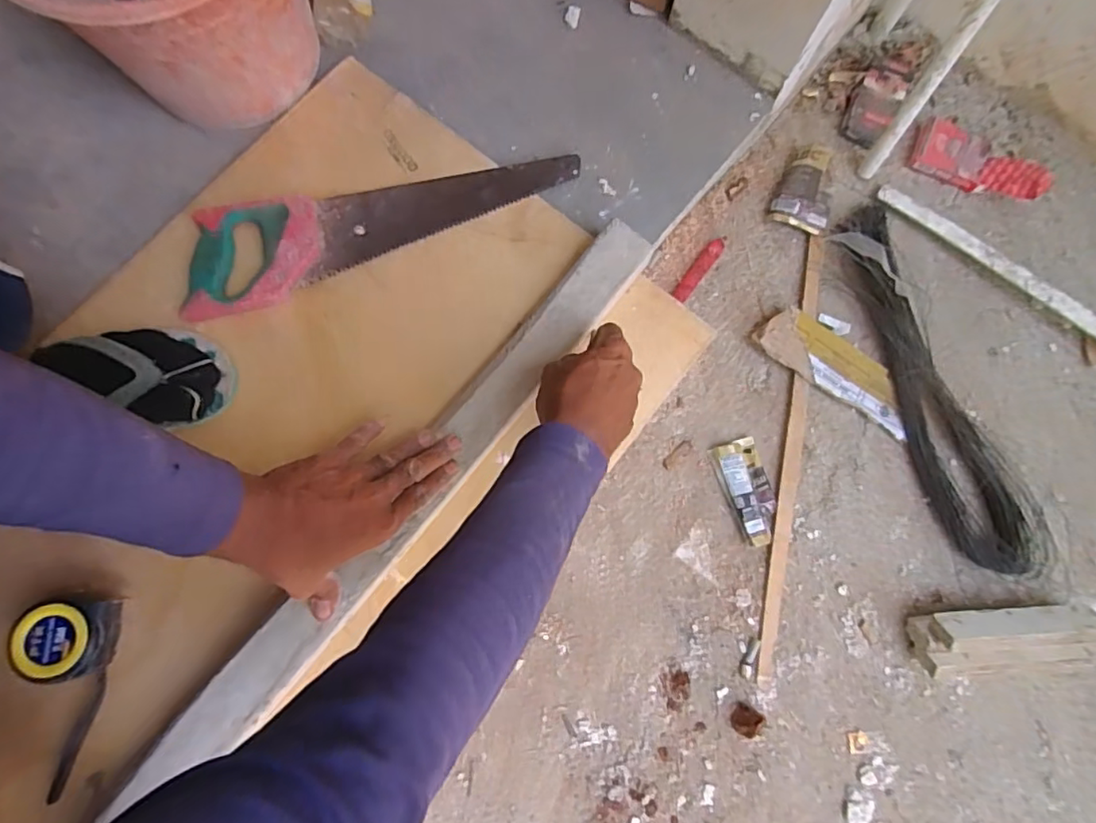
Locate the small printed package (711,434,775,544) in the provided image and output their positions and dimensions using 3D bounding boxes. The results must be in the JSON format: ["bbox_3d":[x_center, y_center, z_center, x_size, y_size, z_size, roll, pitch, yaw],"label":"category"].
[{"bbox_3d":[0.227,0.089,0.649,0.050,0.013,0.113,-19,78,-6],"label":"small printed package"}]

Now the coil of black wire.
[{"bbox_3d":[0.442,-0.033,0.666,0.102,0.051,0.452,-19,78,-6],"label":"coil of black wire"}]

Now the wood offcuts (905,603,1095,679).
[{"bbox_3d":[0.477,0.239,0.603,0.181,0.060,0.068,-2,77,-2],"label":"wood offcuts"}]

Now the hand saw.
[{"bbox_3d":[-0.175,-0.211,0.601,0.413,0.023,0.100,-24,79,-7],"label":"hand saw"}]

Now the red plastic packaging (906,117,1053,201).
[{"bbox_3d":[0.547,-0.319,0.734,0.158,0.046,0.074,29,78,5],"label":"red plastic packaging"}]

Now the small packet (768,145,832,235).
[{"bbox_3d":[0.325,-0.276,0.721,0.067,0.033,0.101,23,77,4],"label":"small packet"}]

